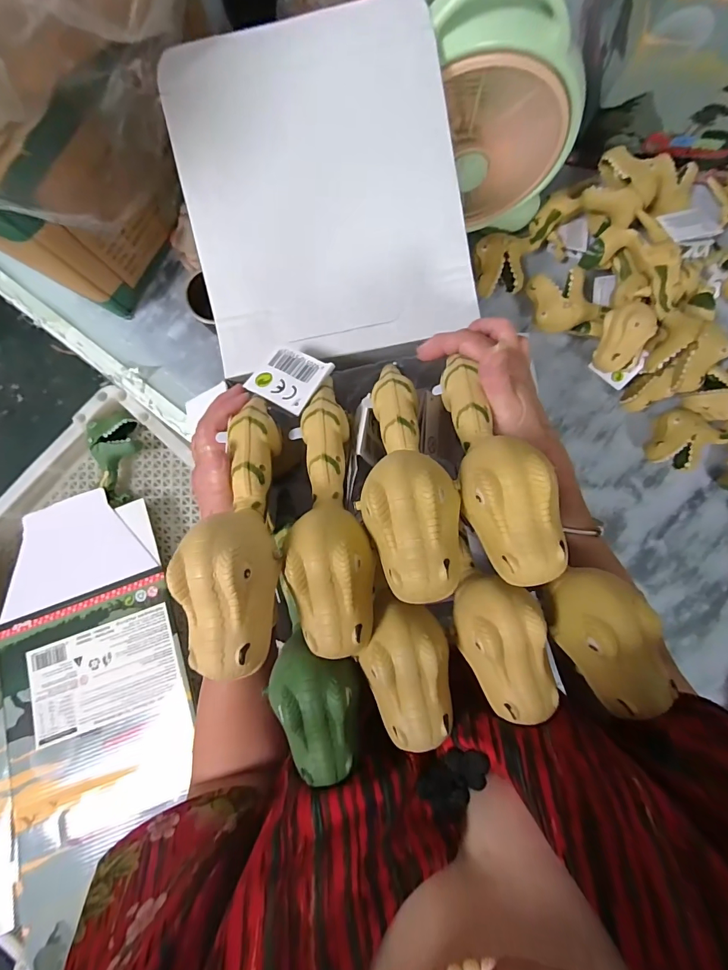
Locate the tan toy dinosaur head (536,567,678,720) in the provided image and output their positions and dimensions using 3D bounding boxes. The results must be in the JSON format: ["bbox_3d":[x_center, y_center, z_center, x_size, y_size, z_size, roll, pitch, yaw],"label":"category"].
[{"bbox_3d":[0.124,0.079,0.217,0.040,0.036,0.063,-25,90,-1],"label":"tan toy dinosaur head"}]

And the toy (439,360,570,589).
[{"bbox_3d":[0.066,-0.021,0.239,0.037,0.153,0.047,-7,134,-1],"label":"toy"}]

